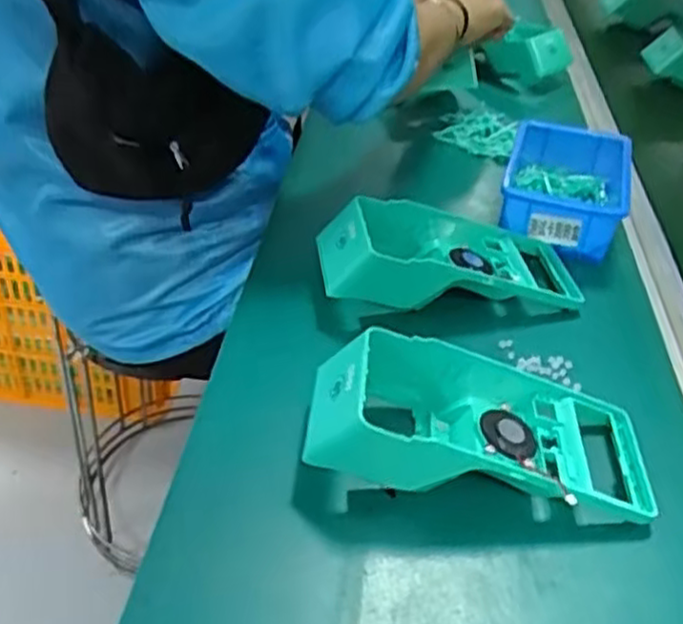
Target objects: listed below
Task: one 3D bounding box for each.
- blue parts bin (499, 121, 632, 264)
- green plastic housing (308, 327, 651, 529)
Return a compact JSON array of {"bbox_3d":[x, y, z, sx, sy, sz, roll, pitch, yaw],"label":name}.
[{"bbox_3d":[0.192,-0.108,0.637,0.100,0.051,0.152,14,39,10],"label":"blue parts bin"},{"bbox_3d":[0.079,0.063,0.413,0.191,0.050,0.090,8,38,3],"label":"green plastic housing"}]

